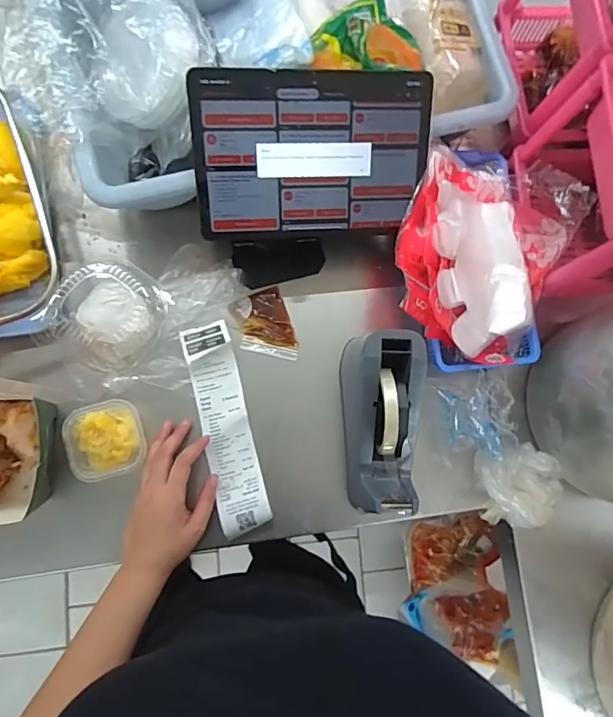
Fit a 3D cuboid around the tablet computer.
[{"bbox_3d":[0.008,-0.214,0.508,0.246,0.014,0.165,-4,112,-8],"label":"tablet computer"}]

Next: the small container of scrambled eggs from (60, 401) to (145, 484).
[{"bbox_3d":[-0.224,0.089,0.529,0.080,0.044,0.080,-18,85,-8],"label":"small container of scrambled eggs"}]

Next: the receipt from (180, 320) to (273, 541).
[{"bbox_3d":[-0.094,0.078,0.548,0.056,0.025,0.242,-13,83,-7],"label":"receipt"}]

